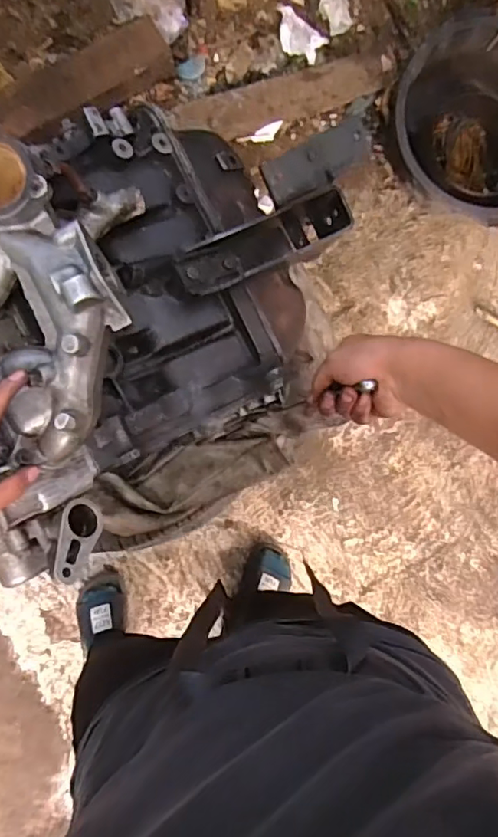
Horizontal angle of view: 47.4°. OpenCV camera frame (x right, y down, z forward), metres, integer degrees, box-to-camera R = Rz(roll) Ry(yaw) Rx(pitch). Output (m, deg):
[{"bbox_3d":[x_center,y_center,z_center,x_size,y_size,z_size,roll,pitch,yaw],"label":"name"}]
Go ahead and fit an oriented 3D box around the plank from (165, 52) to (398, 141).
[{"bbox_3d":[0.095,-0.774,1.353,0.545,0.047,0.120,-18,83,-6],"label":"plank"}]

